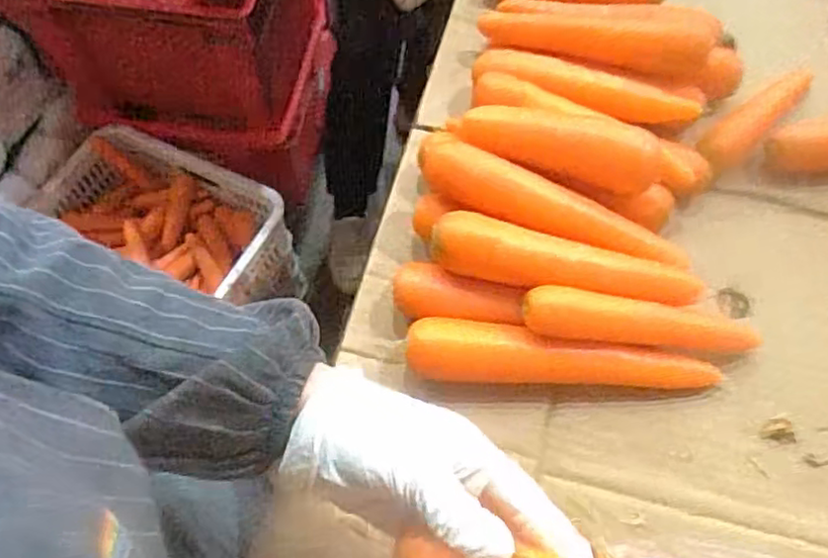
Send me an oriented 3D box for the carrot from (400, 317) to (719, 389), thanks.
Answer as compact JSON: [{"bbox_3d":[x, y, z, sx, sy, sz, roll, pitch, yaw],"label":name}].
[{"bbox_3d":[0.099,0.054,0.437,0.204,0.039,0.034,3,63,2],"label":"carrot"}]

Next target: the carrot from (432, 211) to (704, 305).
[{"bbox_3d":[0.100,-0.009,0.426,0.174,0.034,0.033,9,64,5],"label":"carrot"}]

